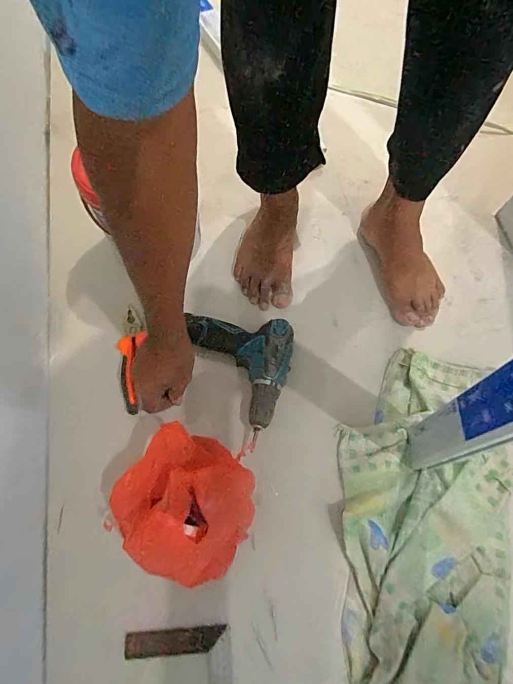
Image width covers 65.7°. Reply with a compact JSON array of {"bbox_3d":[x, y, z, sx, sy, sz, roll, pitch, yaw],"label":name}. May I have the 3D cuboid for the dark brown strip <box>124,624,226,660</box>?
[{"bbox_3d":[-0.105,0.386,0.509,0.124,0.006,0.028,-3,66,-3],"label":"dark brown strip"}]

